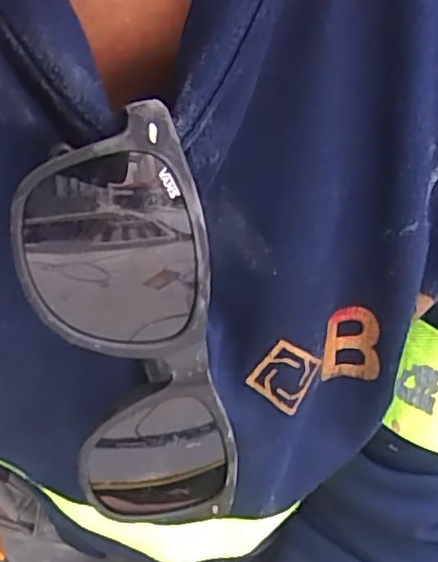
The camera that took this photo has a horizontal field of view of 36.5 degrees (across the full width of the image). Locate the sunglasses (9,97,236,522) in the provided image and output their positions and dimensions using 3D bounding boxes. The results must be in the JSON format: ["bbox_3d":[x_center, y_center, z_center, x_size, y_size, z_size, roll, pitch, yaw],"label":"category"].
[{"bbox_3d":[-0.024,0.018,0.191,0.051,0.126,0.031,-5,17,-5],"label":"sunglasses"}]

